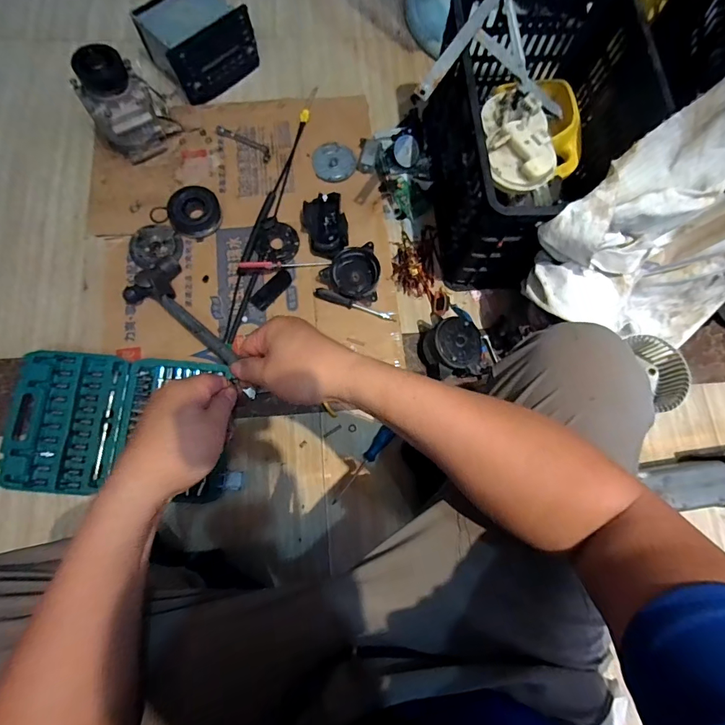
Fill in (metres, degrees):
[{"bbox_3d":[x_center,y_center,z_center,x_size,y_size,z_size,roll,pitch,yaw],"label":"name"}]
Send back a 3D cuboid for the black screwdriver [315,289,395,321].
[{"bbox_3d":[-0.017,-0.115,0.821,0.169,0.021,0.020,20,75,7],"label":"black screwdriver"}]

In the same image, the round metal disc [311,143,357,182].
[{"bbox_3d":[-0.065,-0.460,0.929,0.094,0.006,0.103,0,73,1],"label":"round metal disc"}]

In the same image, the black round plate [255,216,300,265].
[{"bbox_3d":[-0.178,-0.256,0.861,0.087,0.017,0.097,17,74,6],"label":"black round plate"}]

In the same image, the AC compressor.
[{"bbox_3d":[-0.501,-0.530,0.840,0.137,0.182,0.117,-29,79,-11],"label":"AC compressor"}]

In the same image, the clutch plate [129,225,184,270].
[{"bbox_3d":[-0.435,-0.246,0.854,0.100,0.011,0.104,0,73,1],"label":"clutch plate"}]

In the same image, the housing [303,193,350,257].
[{"bbox_3d":[-0.076,-0.279,0.843,0.084,0.061,0.129,-13,77,-6],"label":"housing"}]

